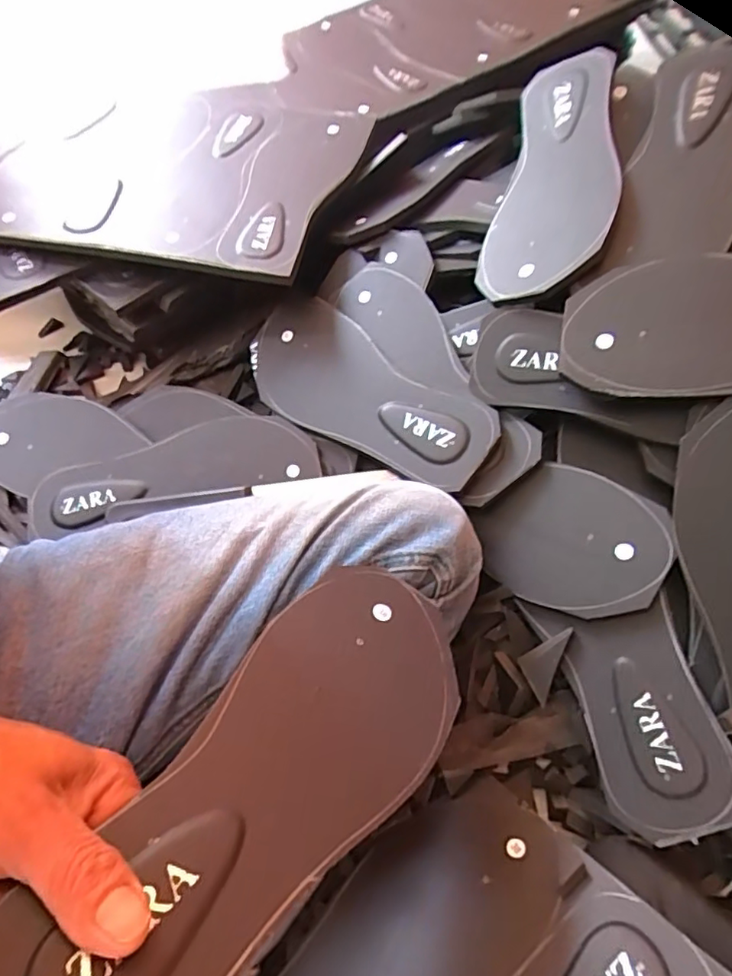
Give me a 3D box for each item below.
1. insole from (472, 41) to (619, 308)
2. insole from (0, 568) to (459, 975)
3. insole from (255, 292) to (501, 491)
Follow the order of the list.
[{"bbox_3d":[0.150,-0.252,0.451,0.099,0.018,0.228,2,71,44],"label":"insole"},{"bbox_3d":[-0.036,0.122,0.246,0.095,0.013,0.246,31,39,18],"label":"insole"},{"bbox_3d":[-0.008,-0.081,0.486,0.253,0.014,0.099,37,90,29],"label":"insole"}]

